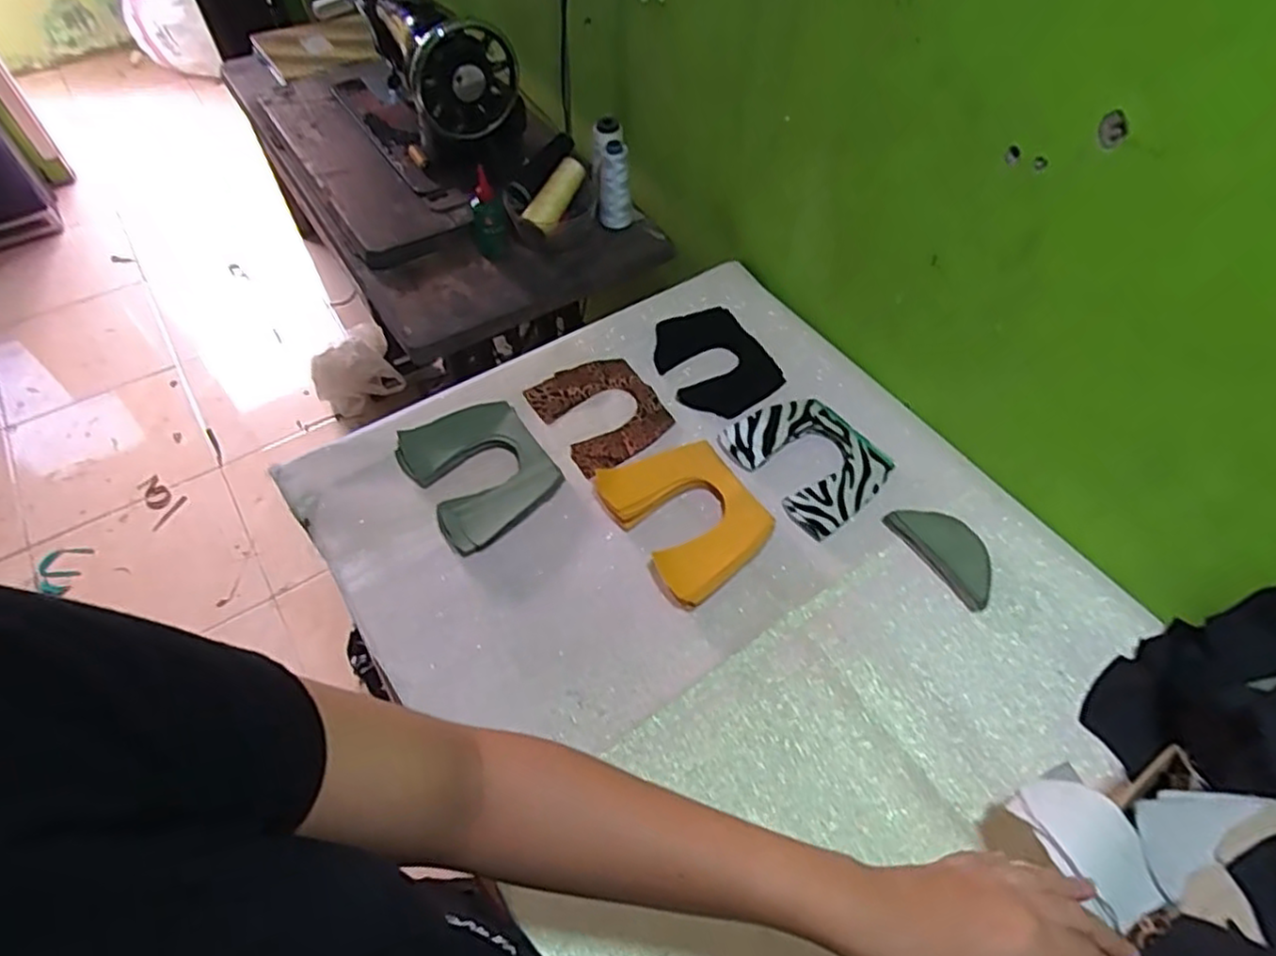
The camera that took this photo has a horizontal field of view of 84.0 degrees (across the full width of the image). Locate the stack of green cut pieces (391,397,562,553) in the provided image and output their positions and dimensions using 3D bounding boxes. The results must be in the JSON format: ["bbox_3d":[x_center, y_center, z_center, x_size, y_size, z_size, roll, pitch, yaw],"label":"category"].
[{"bbox_3d":[-0.159,-0.010,0.718,0.127,0.019,0.153,-31,63,-17],"label":"stack of green cut pieces"}]

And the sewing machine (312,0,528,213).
[{"bbox_3d":[-0.322,-0.593,1.010,0.168,0.206,0.407,-29,59,-20],"label":"sewing machine"}]

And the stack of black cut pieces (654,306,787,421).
[{"bbox_3d":[0.091,-0.136,0.823,0.122,0.006,0.158,-19,60,-11],"label":"stack of black cut pieces"}]

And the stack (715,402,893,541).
[{"bbox_3d":[0.178,-0.021,0.732,0.125,0.012,0.151,-30,63,-17],"label":"stack"}]

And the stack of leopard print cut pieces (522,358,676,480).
[{"bbox_3d":[-0.039,-0.074,0.782,0.120,0.010,0.138,-29,63,-16],"label":"stack of leopard print cut pieces"}]

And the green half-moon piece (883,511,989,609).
[{"bbox_3d":[0.298,0.066,0.674,0.060,0.008,0.112,-31,63,-18],"label":"green half-moon piece"}]

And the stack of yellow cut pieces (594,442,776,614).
[{"bbox_3d":[0.045,0.029,0.689,0.120,0.028,0.169,-30,63,-17],"label":"stack of yellow cut pieces"}]

